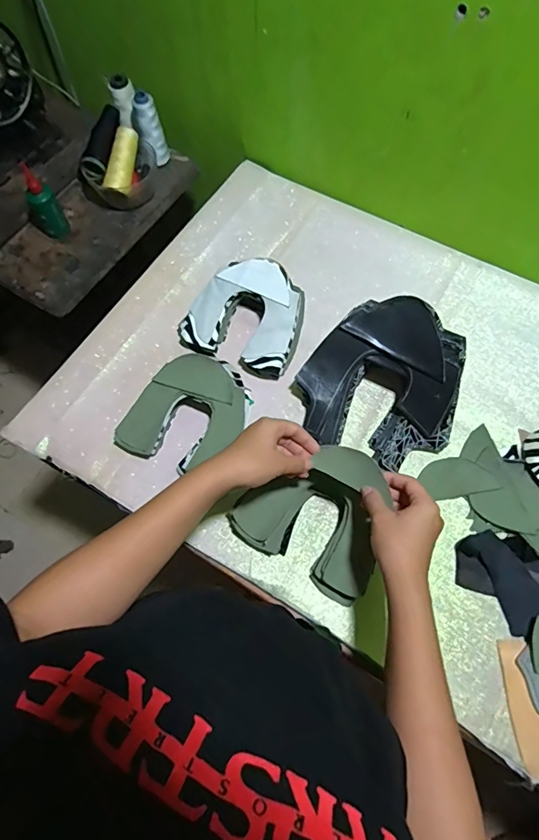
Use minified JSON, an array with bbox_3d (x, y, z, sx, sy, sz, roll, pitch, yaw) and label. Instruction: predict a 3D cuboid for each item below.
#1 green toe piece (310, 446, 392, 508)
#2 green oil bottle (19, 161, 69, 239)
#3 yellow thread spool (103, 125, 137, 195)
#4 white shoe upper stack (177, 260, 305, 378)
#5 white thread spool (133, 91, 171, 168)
[{"bbox_3d":[0.093,0.054,0.495,0.082,0.009,0.038,23,92,10],"label":"green toe piece"},{"bbox_3d":[-0.373,-0.357,0.731,0.050,0.125,0.053,-33,70,-12],"label":"green oil bottle"},{"bbox_3d":[-0.245,-0.436,0.764,0.034,0.036,0.112,12,87,6],"label":"yellow thread spool"},{"bbox_3d":[-0.033,-0.157,0.660,0.164,0.056,0.145,22,69,10],"label":"white shoe upper stack"},{"bbox_3d":[-0.204,-0.500,0.781,0.041,0.111,0.041,-3,60,5],"label":"white thread spool"}]

